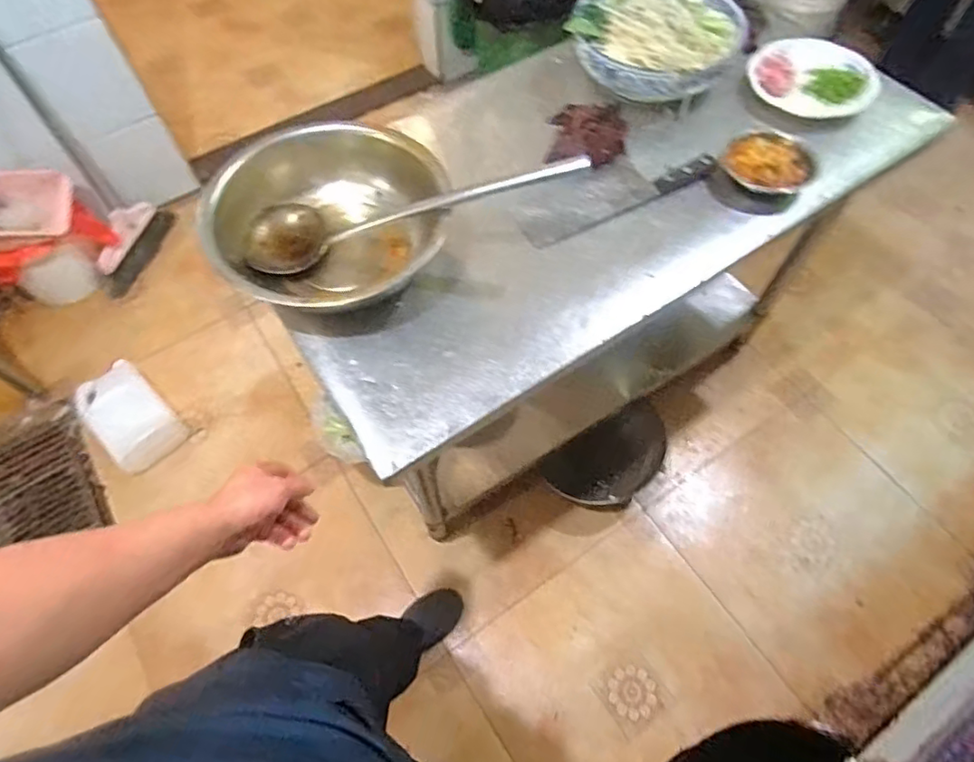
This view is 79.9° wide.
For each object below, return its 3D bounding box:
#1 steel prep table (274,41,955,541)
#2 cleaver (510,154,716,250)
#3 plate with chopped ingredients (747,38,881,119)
[{"bbox_3d":[0.200,-0.222,1.272,1.165,0.697,0.684,-29,66,-15],"label":"steel prep table"},{"bbox_3d":[0.205,-0.329,0.972,0.337,0.027,0.117,-24,65,-13],"label":"cleaver"},{"bbox_3d":[0.612,-0.577,1.094,0.223,0.034,0.188,21,64,11],"label":"plate with chopped ingredients"}]

